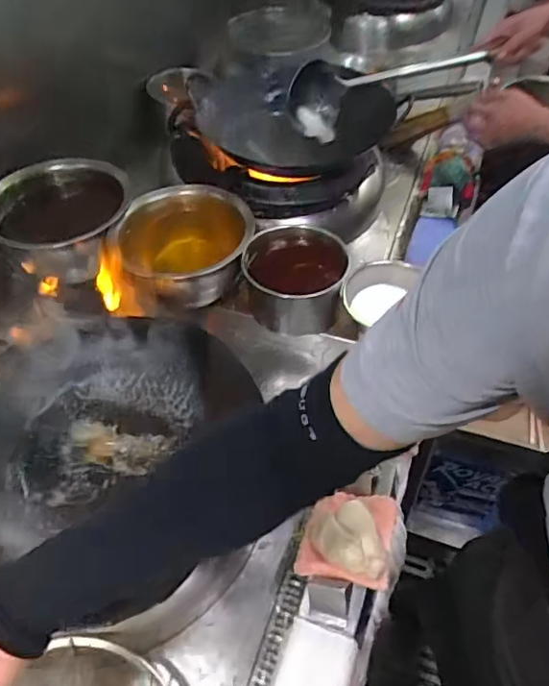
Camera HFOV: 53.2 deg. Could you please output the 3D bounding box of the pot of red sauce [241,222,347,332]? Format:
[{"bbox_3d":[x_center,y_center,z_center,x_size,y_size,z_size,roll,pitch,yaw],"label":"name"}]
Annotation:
[{"bbox_3d":[0.041,-0.124,1.019,0.191,0.118,0.184,-2,51,2],"label":"pot of red sauce"}]

